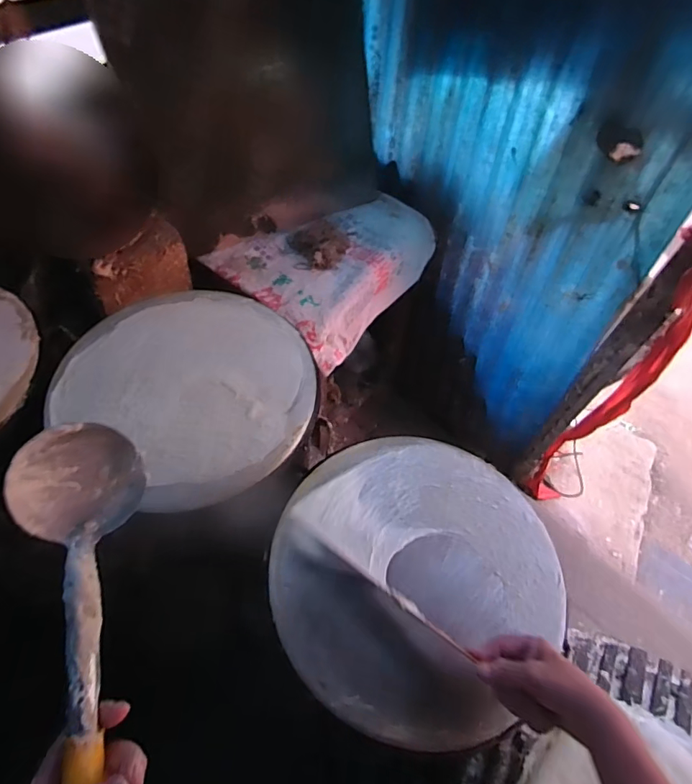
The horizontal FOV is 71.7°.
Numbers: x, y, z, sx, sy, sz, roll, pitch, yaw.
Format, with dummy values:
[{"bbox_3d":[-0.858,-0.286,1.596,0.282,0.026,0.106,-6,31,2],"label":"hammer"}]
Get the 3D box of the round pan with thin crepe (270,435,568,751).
[{"bbox_3d":[0.089,0.219,0.619,0.350,0.040,0.362,2,58,-3],"label":"round pan with thin crepe"}]

